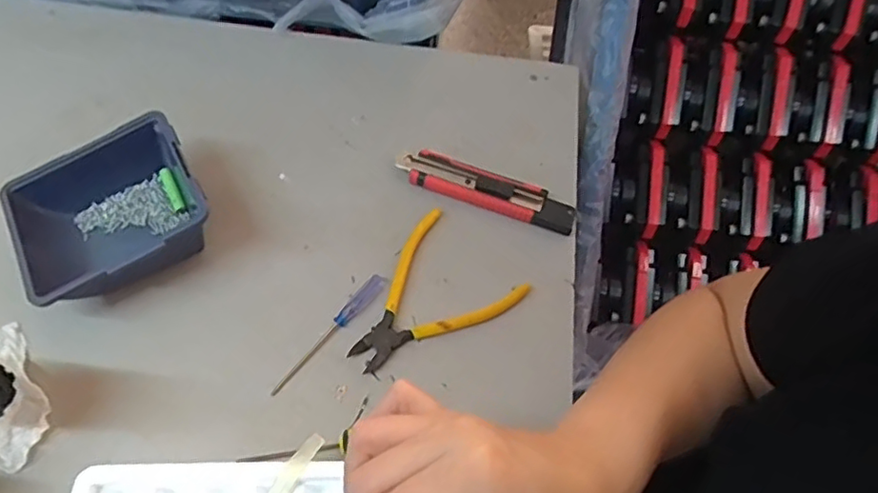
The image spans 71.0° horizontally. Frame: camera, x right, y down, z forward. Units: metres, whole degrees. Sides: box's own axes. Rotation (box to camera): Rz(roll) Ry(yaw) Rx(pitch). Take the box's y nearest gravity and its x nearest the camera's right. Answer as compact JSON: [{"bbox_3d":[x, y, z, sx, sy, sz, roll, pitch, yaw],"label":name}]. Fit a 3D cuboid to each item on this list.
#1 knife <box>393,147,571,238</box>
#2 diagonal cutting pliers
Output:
[{"bbox_3d":[0.044,-0.054,0.550,0.161,0.021,0.033,19,62,7],"label":"knife"},{"bbox_3d":[-0.014,0.042,0.501,0.140,0.009,0.106,-38,70,-21],"label":"diagonal cutting pliers"}]

